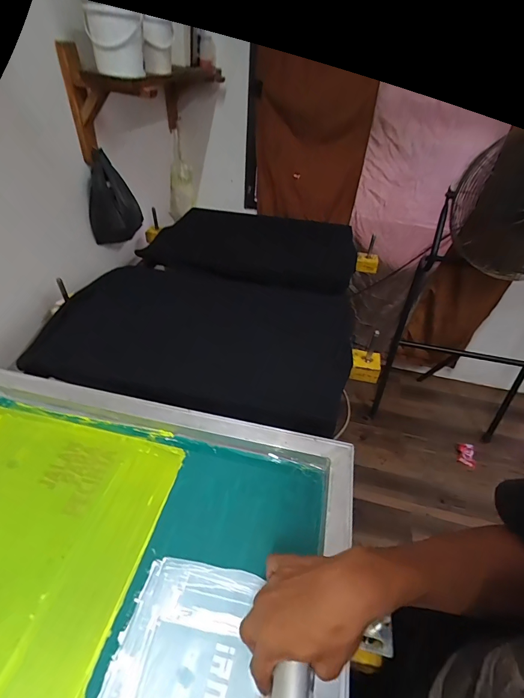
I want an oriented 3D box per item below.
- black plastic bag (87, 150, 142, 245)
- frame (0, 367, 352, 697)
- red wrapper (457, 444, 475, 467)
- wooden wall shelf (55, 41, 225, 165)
[{"bbox_3d":[-0.441,-0.435,1.044,0.095,0.236,0.133,32,48,26],"label":"black plastic bag"},{"bbox_3d":[-0.228,0.250,0.438,0.644,0.034,0.467,11,42,7],"label":"frame"},{"bbox_3d":[0.909,0.464,1.558,0.076,0.016,0.117,16,43,11],"label":"red wrapper"},{"bbox_3d":[-0.309,-0.750,1.062,0.234,0.222,0.587,12,43,9],"label":"wooden wall shelf"}]

